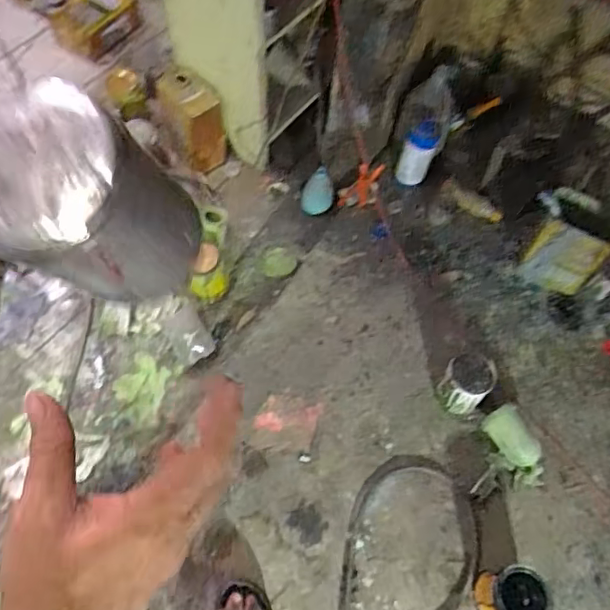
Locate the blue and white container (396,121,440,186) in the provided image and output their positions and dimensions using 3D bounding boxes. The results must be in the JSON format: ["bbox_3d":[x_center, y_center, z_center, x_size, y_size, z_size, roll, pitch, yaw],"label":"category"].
[{"bbox_3d":[0.316,-0.423,1.650,0.085,0.200,0.071,29,41,12],"label":"blue and white container"}]

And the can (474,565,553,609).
[{"bbox_3d":[0.397,0.562,1.129,0.105,0.123,0.100,1,61,-2],"label":"can"}]

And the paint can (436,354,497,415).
[{"bbox_3d":[0.354,0.188,1.333,0.100,0.150,0.109,1,62,-2],"label":"paint can"}]

